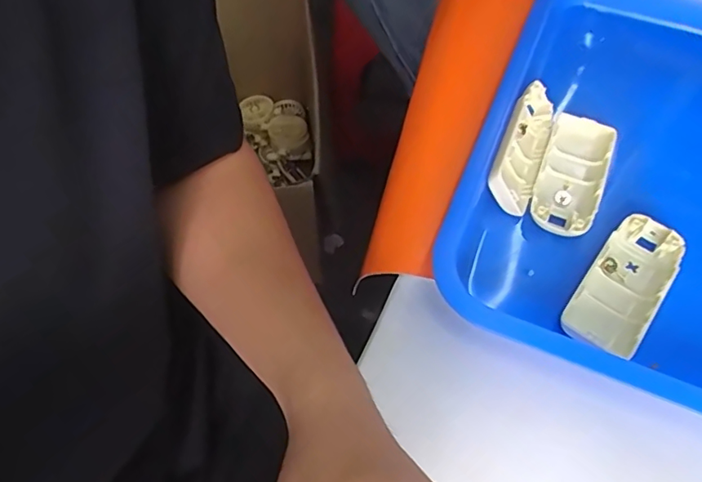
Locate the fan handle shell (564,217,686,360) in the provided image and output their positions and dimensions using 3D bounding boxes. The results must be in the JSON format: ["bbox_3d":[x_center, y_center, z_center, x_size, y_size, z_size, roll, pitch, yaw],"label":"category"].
[{"bbox_3d":[0.177,0.030,0.351,0.044,0.016,0.104,34,66,14],"label":"fan handle shell"}]

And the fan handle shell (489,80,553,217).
[{"bbox_3d":[0.125,-0.071,0.396,0.015,0.048,0.102,0,53,42],"label":"fan handle shell"}]

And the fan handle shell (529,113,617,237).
[{"bbox_3d":[0.164,-0.050,0.404,0.046,0.020,0.108,22,63,9],"label":"fan handle shell"}]

